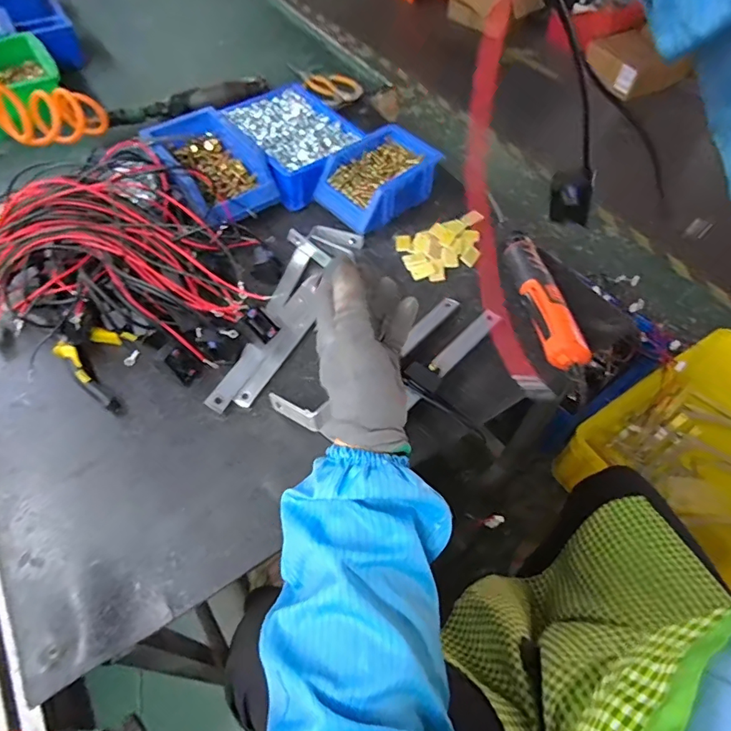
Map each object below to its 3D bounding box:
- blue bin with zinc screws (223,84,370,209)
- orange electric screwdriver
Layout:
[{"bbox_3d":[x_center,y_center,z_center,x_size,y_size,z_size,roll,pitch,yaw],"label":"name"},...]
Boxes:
[{"bbox_3d":[-0.108,-0.335,0.727,0.153,0.061,0.194,-37,65,-23],"label":"blue bin with zinc screws"},{"bbox_3d":[0.209,-0.073,0.572,0.046,0.044,0.180,-6,57,-5],"label":"orange electric screwdriver"}]

